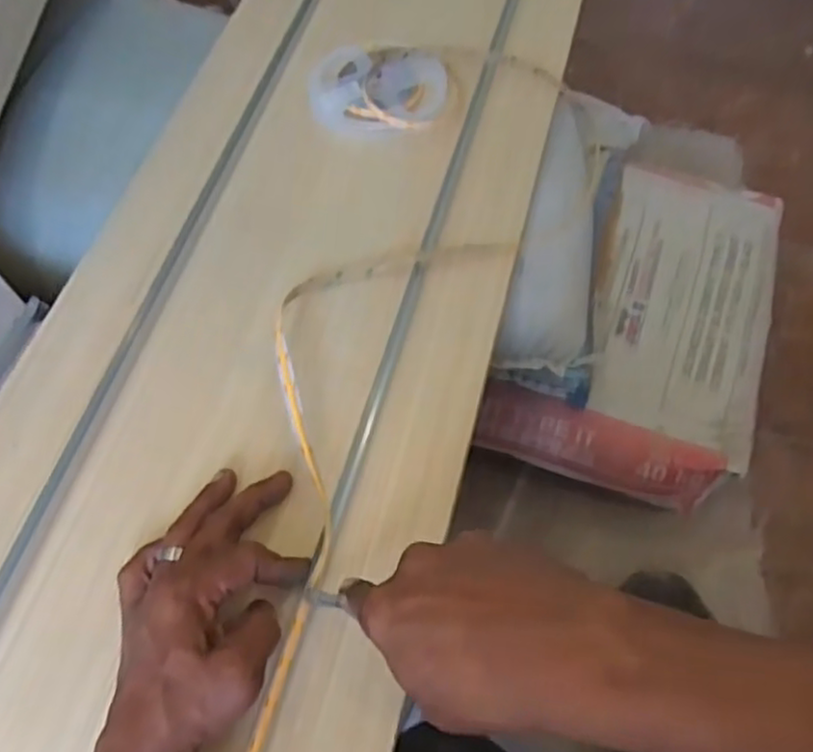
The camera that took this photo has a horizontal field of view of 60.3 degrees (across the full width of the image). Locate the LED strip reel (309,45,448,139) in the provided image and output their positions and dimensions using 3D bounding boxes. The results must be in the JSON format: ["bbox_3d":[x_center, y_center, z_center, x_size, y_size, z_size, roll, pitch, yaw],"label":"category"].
[{"bbox_3d":[-0.027,-0.260,0.635,0.121,0.010,0.113,3,60,2],"label":"LED strip reel"}]

